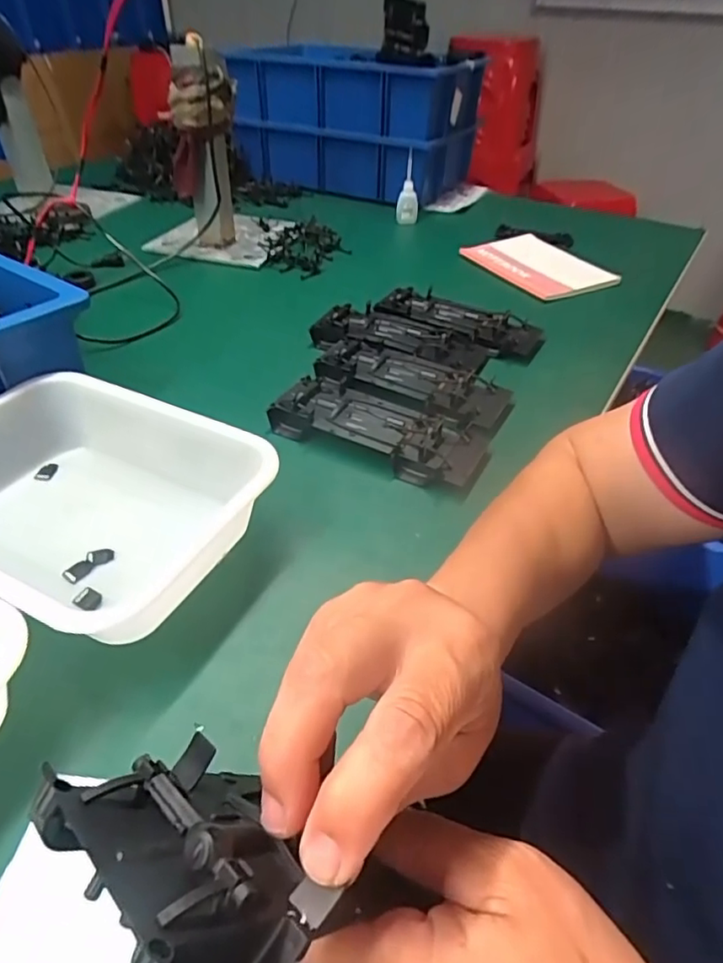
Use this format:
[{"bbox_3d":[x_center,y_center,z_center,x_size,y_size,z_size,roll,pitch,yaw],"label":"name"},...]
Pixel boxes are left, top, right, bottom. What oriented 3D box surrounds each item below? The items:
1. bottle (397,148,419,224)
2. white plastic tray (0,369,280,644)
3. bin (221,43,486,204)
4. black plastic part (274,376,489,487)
[{"bbox_3d":[0.080,-0.496,0.956,0.036,0.109,0.020,3,41,2],"label":"bottle"},{"bbox_3d":[-0.205,0.012,0.409,0.253,0.065,0.177,19,45,19],"label":"white plastic tray"},{"bbox_3d":[-0.006,-0.711,1.107,0.425,0.219,0.293,20,45,20],"label":"bin"},{"bbox_3d":[0.017,-0.052,0.520,0.194,0.030,0.088,20,45,20],"label":"black plastic part"}]

